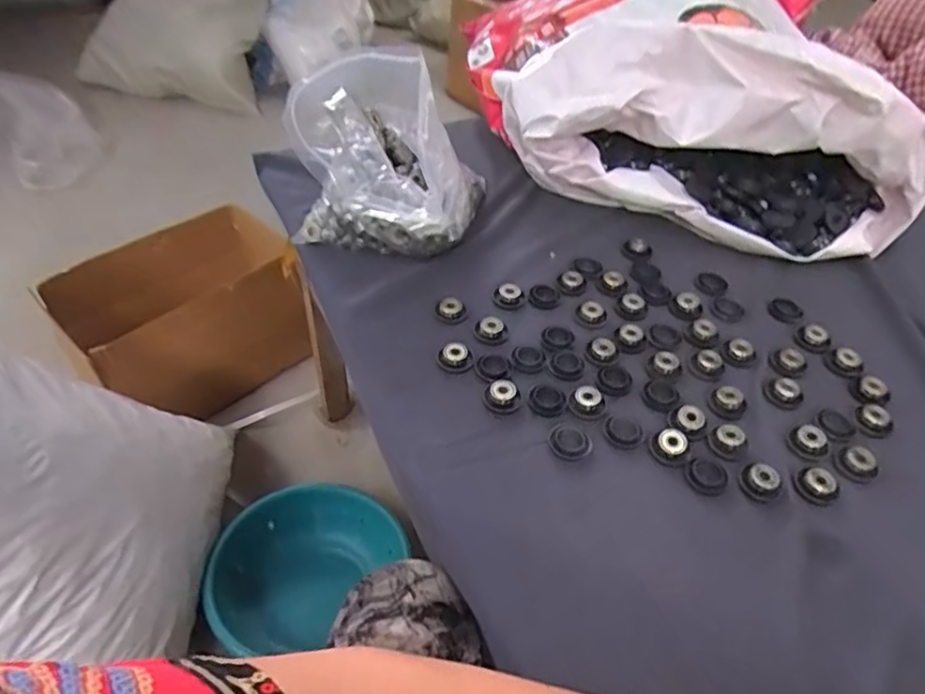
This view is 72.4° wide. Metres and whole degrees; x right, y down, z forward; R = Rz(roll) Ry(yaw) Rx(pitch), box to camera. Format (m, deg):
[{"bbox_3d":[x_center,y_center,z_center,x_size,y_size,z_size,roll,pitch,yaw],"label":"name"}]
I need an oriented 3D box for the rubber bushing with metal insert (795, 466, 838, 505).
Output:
[{"bbox_3d":[0.276,0.107,0.493,0.026,0.013,0.030,-28,53,-28],"label":"rubber bushing with metal insert"}]

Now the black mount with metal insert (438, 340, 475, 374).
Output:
[{"bbox_3d":[-0.006,0.009,0.570,0.031,0.012,0.029,3,45,-1],"label":"black mount with metal insert"}]

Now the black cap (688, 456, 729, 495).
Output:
[{"bbox_3d":[0.193,0.101,0.496,0.032,0.004,0.030,2,45,-2],"label":"black cap"}]

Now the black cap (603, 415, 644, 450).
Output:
[{"bbox_3d":[0.135,0.069,0.524,0.032,0.004,0.031,2,45,-2],"label":"black cap"}]

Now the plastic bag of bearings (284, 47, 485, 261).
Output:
[{"bbox_3d":[-0.077,-0.216,0.674,0.189,0.159,0.251,3,45,-1],"label":"plastic bag of bearings"}]

